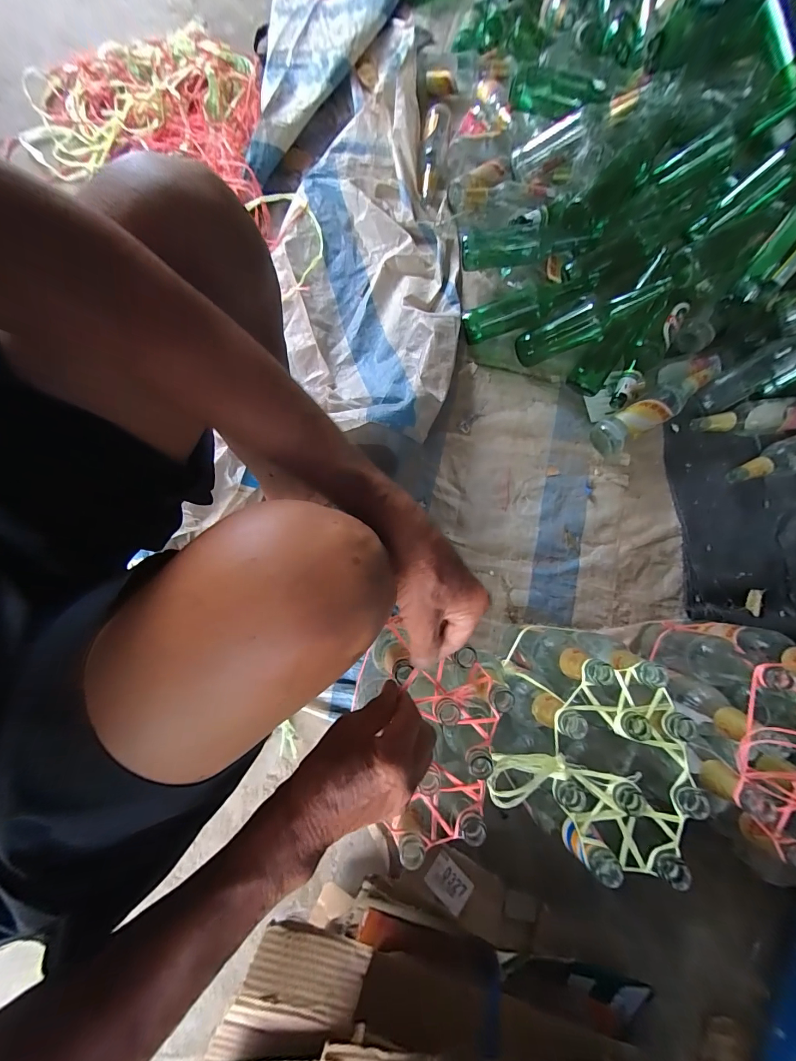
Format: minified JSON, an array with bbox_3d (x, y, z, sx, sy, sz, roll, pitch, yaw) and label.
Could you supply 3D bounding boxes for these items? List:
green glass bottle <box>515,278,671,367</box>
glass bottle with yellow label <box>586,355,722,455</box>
[{"bbox_3d":[0.361,-0.409,0.734,0.263,0.060,0.066,-11,73,41],"label":"green glass bottle"},{"bbox_3d":[0.525,-0.262,0.764,0.297,0.069,0.078,-39,81,-9],"label":"glass bottle with yellow label"}]

